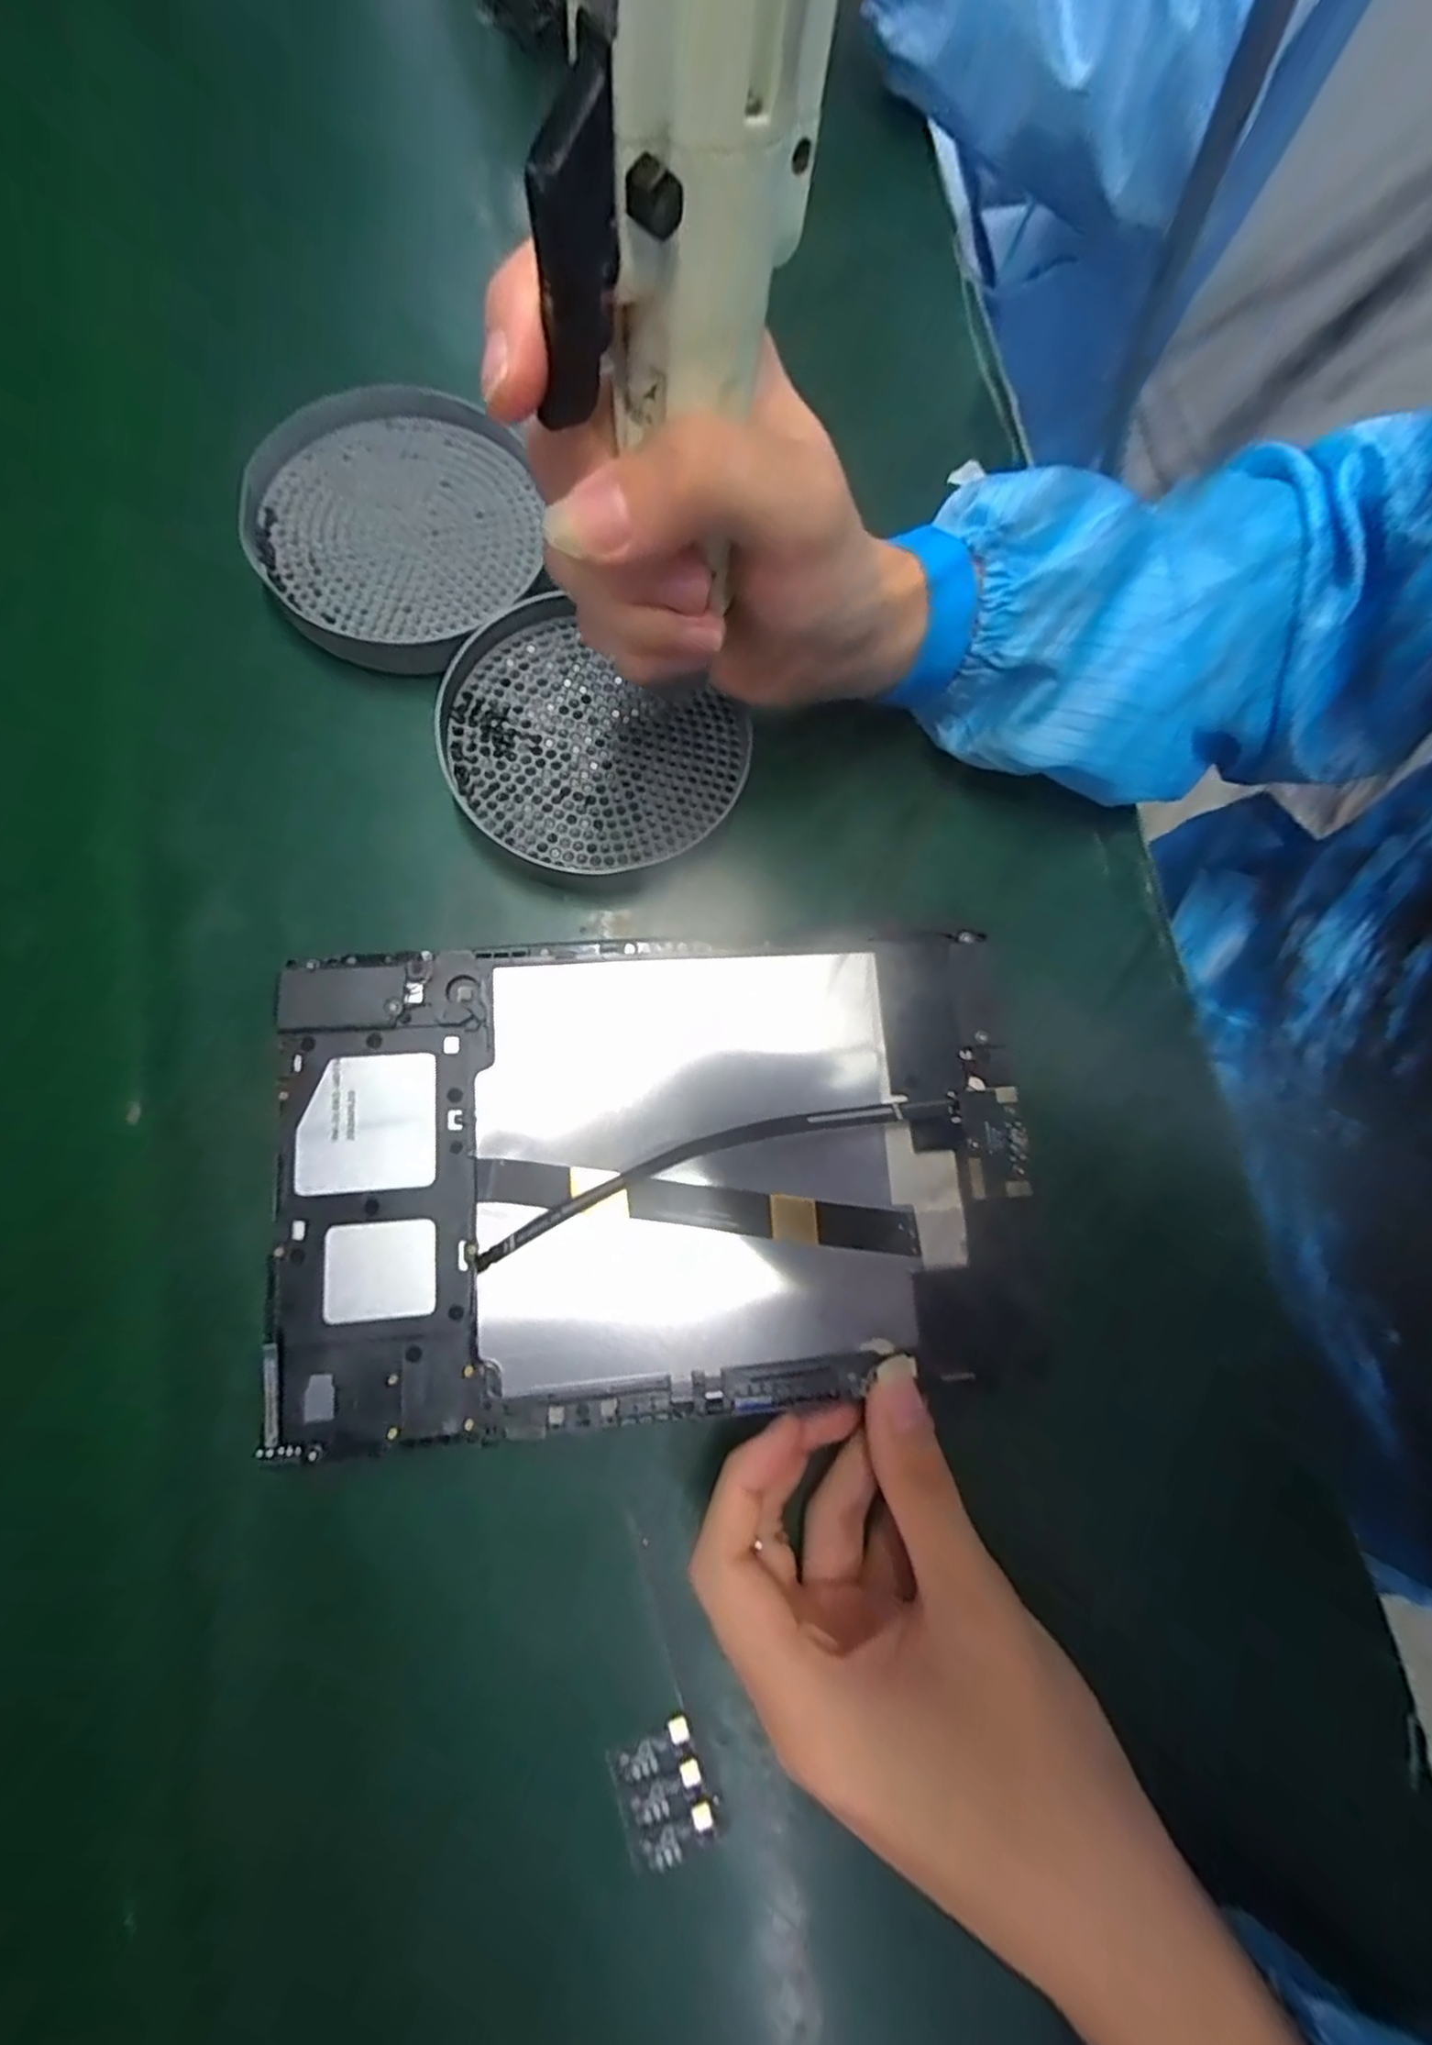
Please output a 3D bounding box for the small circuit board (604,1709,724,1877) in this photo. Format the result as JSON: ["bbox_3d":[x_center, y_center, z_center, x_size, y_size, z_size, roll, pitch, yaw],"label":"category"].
[{"bbox_3d":[-0.016,0.241,0.218,0.027,0.008,0.039,-16,92,-11],"label":"small circuit board"}]

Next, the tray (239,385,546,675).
[{"bbox_3d":[-0.129,-0.202,0.277,0.111,0.010,0.113,0,80,-1],"label":"tray"}]

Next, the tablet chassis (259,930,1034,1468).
[{"bbox_3d":[-0.016,0.046,0.223,0.230,0.022,0.148,-3,80,-7],"label":"tablet chassis"}]

